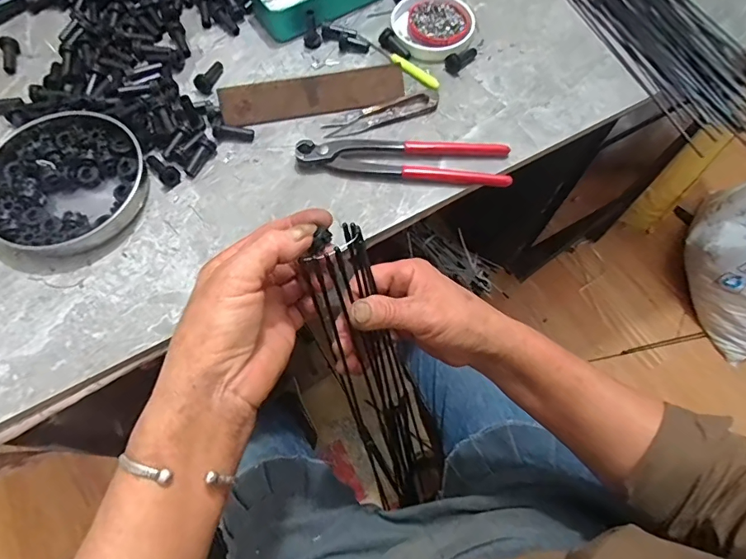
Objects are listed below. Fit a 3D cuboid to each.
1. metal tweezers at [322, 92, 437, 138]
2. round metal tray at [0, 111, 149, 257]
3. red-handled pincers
[{"bbox_3d":[0.010,-0.164,0.455,0.118,0.004,0.025,-19,68,-10],"label":"metal tweezers"},{"bbox_3d":[-0.276,-0.088,0.412,0.139,0.022,0.133,1,66,-1],"label":"round metal tray"},{"bbox_3d":[0.028,-0.113,0.429,0.192,0.013,0.043,5,66,1],"label":"red-handled pincers"}]

